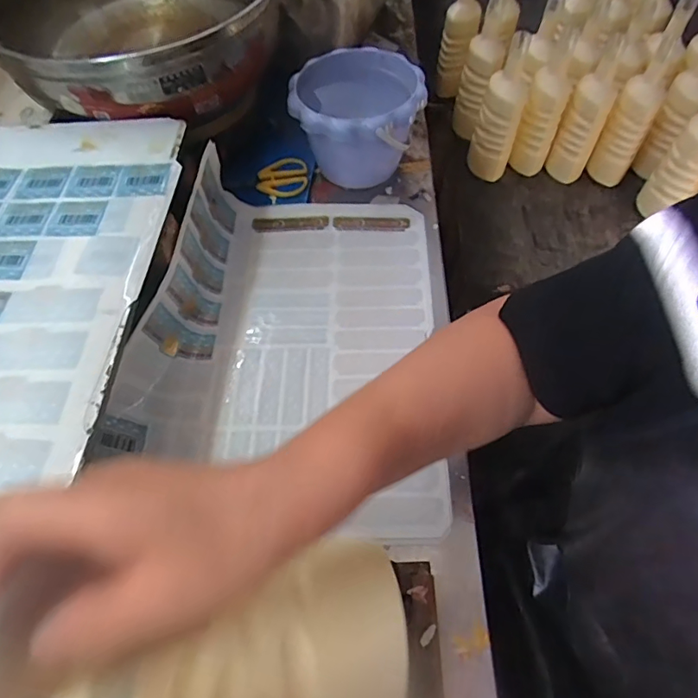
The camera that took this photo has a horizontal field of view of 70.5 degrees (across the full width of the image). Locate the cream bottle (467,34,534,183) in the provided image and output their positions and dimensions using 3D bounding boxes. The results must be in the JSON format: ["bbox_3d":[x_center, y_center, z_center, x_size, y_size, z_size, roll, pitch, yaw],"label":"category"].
[{"bbox_3d":[0.290,-0.453,0.944,0.081,0.250,0.080,15,59,9],"label":"cream bottle"}]

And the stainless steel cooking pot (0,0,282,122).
[{"bbox_3d":[-0.238,-0.385,0.579,0.338,0.100,0.323,-1,60,2],"label":"stainless steel cooking pot"}]

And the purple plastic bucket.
[{"bbox_3d":[0.012,-0.283,0.620,0.155,0.115,0.171,-3,59,3],"label":"purple plastic bucket"}]

